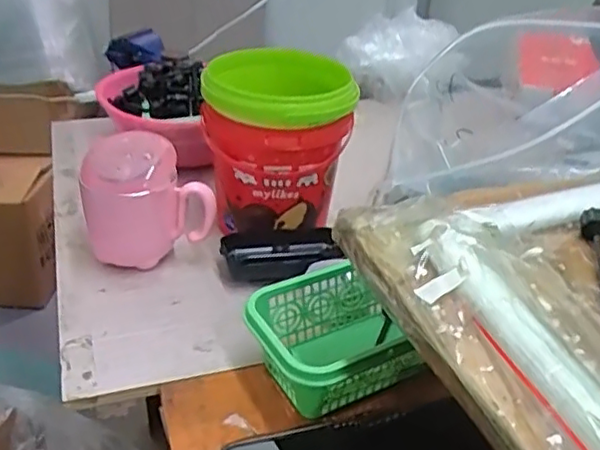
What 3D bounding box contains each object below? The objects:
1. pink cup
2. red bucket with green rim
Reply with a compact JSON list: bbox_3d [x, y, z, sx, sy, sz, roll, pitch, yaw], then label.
[{"bbox_3d":[-0.133,-0.019,0.550,0.098,0.104,0.079,-14,36,-27],"label":"pink cup"},{"bbox_3d":[-0.022,-0.070,0.593,0.127,0.149,0.133,1,32,-5],"label":"red bucket with green rim"}]

